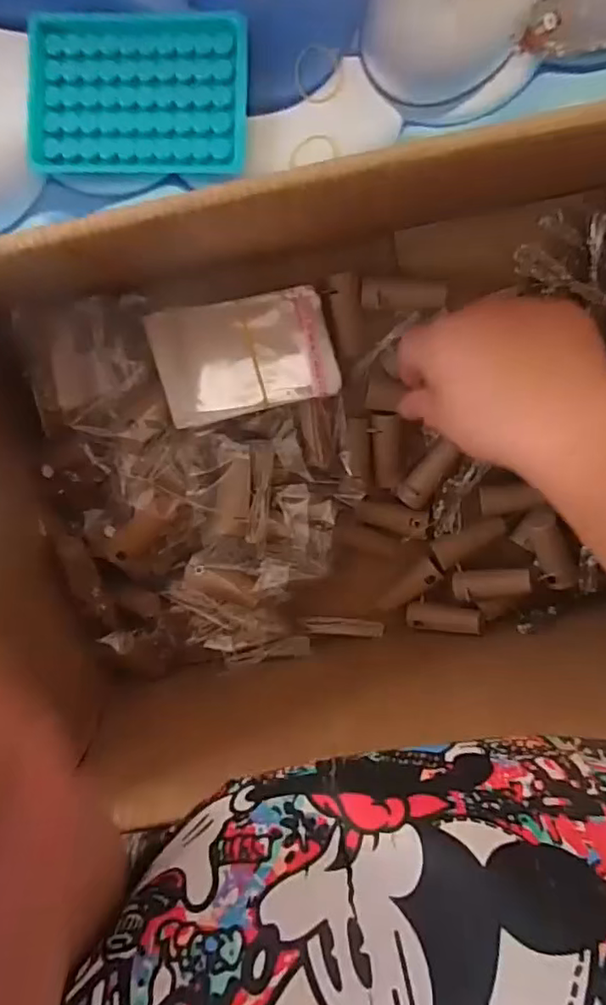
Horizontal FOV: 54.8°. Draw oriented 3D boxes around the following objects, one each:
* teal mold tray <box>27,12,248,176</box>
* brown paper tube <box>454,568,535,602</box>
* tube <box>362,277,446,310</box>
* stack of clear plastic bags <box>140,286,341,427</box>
[{"bbox_3d":[-0.101,-0.252,0.358,0.132,0.009,0.096,1,93,3],"label":"teal mold tray"},{"bbox_3d":[0.126,0.054,0.390,0.049,0.014,0.018,-7,93,22],"label":"brown paper tube"},{"bbox_3d":[0.060,-0.124,0.352,0.049,0.016,0.017,6,93,3],"label":"tube"},{"bbox_3d":[-0.032,-0.087,0.342,0.105,0.006,0.065,-16,97,-20],"label":"stack of clear plastic bags"}]

